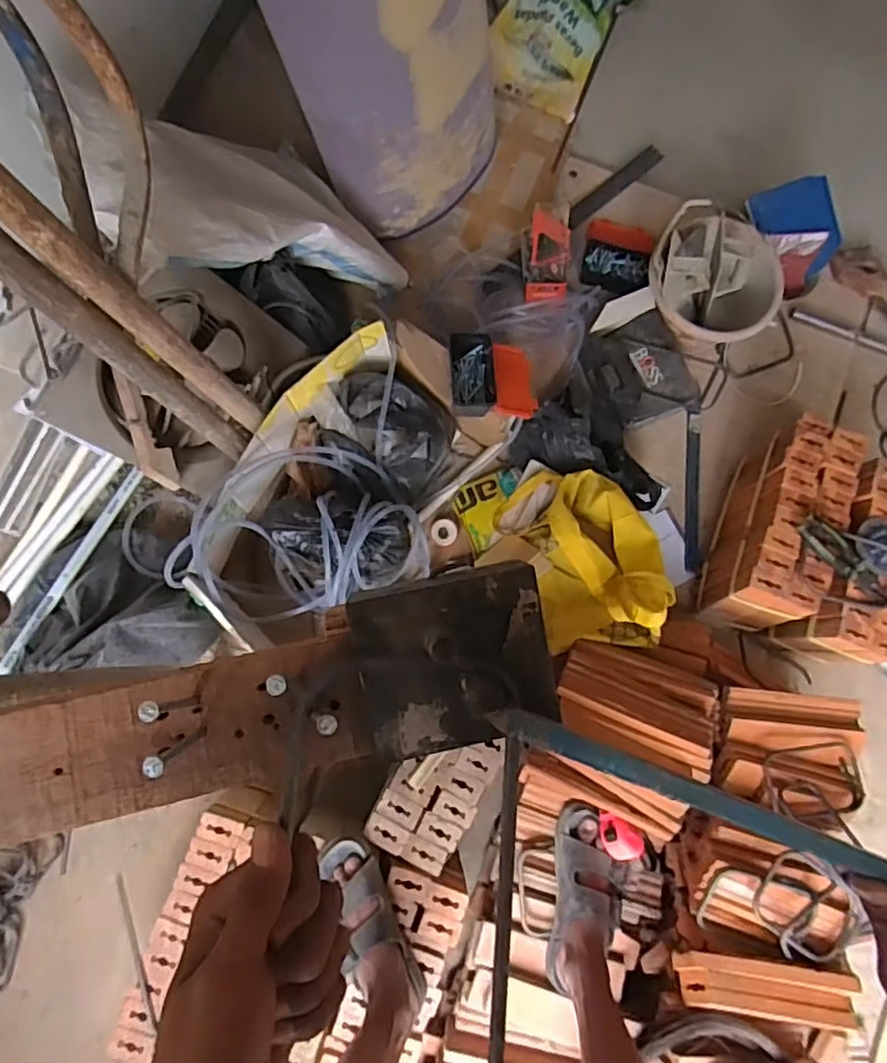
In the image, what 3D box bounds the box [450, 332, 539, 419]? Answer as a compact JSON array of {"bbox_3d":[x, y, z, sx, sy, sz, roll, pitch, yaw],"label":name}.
[{"bbox_3d":[0.092,-0.282,1.154,0.155,0.052,0.151,1,81,-4],"label":"box"}]

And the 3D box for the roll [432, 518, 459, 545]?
[{"bbox_3d":[0.002,0.001,1.277,0.051,0.011,0.051,1,81,-4],"label":"roll"}]

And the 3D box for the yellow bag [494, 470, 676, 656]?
[{"bbox_3d":[0.255,0.044,1.154,0.233,0.169,0.350,-19,83,-7],"label":"yellow bag"}]

